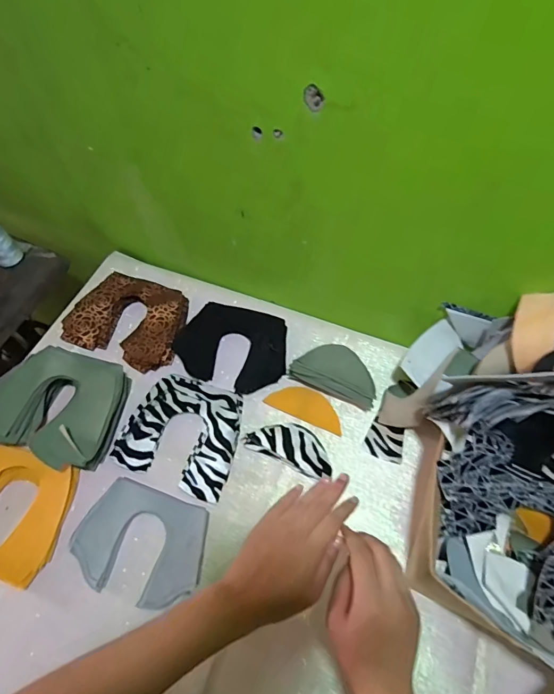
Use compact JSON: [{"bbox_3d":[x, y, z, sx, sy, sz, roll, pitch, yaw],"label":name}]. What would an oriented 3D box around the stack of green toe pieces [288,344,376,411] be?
[{"bbox_3d":[0.084,0.035,0.599,0.124,0.036,0.064,21,61,14],"label":"stack of green toe pieces"}]

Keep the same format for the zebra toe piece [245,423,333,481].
[{"bbox_3d":[0.019,0.132,0.569,0.115,0.008,0.055,22,62,14],"label":"zebra toe piece"}]

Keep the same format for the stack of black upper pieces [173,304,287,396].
[{"bbox_3d":[-0.067,-0.004,0.636,0.166,0.034,0.124,20,61,13],"label":"stack of black upper pieces"}]

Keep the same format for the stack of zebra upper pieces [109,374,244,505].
[{"bbox_3d":[-0.124,0.112,0.580,0.154,0.012,0.147,18,61,12],"label":"stack of zebra upper pieces"}]

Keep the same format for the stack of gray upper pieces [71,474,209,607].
[{"bbox_3d":[-0.161,0.232,0.507,0.155,0.006,0.116,16,60,11],"label":"stack of gray upper pieces"}]

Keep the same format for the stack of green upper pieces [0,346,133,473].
[{"bbox_3d":[-0.295,0.078,0.571,0.168,0.065,0.148,12,60,9],"label":"stack of green upper pieces"}]

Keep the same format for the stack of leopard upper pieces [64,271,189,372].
[{"bbox_3d":[-0.232,-0.045,0.668,0.178,0.035,0.141,15,60,11],"label":"stack of leopard upper pieces"}]

